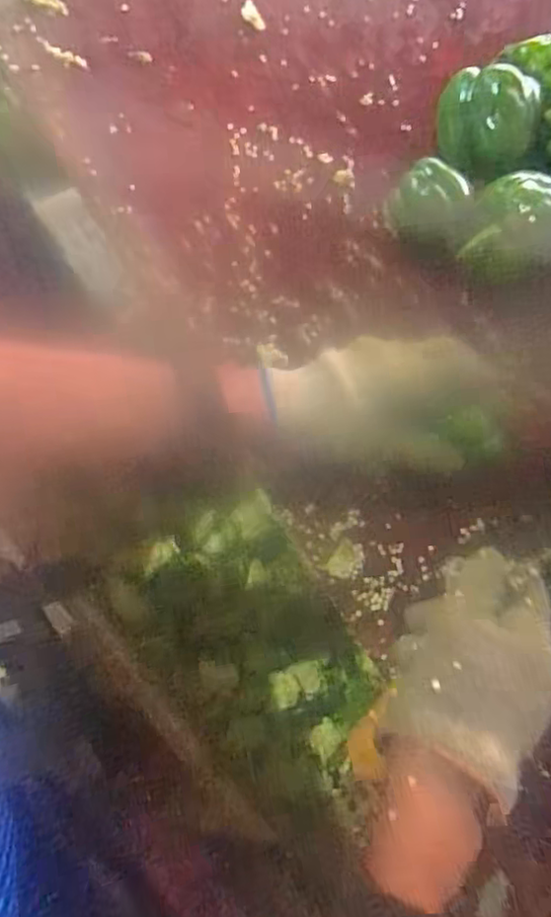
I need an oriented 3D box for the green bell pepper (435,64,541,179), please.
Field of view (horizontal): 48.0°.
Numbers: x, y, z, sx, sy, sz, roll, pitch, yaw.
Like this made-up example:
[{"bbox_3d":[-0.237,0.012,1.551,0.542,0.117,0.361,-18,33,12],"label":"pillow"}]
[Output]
[{"bbox_3d":[0.157,-0.251,0.470,0.070,0.051,0.069,10,82,-3],"label":"green bell pepper"}]

